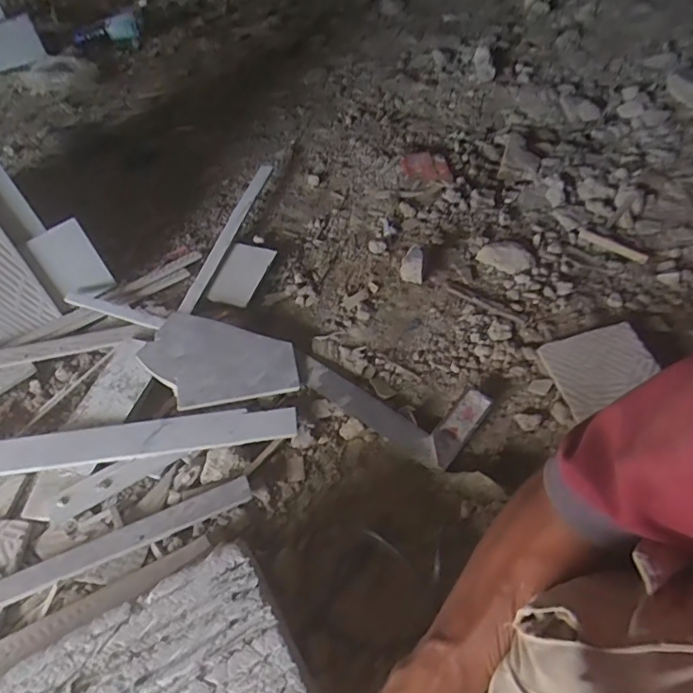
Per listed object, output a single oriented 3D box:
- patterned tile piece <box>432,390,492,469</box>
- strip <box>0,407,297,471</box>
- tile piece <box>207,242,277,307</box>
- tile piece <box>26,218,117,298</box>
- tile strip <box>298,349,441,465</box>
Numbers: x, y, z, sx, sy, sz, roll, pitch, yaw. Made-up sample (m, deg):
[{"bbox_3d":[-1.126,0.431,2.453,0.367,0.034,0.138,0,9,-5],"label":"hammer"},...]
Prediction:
[{"bbox_3d":[0.144,0.101,0.690,0.038,0.011,0.117,33,60,22],"label":"patterned tile piece"},{"bbox_3d":[-0.361,0.130,0.681,0.585,0.012,0.046,-7,62,-3],"label":"strip"},{"bbox_3d":[-0.173,-0.122,0.891,0.071,0.010,0.127,12,58,12],"label":"tile piece"},{"bbox_3d":[-0.428,-0.131,0.844,0.078,0.117,0.012,-36,31,-21],"label":"tile piece"},{"bbox_3d":[0.021,0.077,0.721,0.237,0.012,0.040,29,60,26],"label":"tile strip"}]

